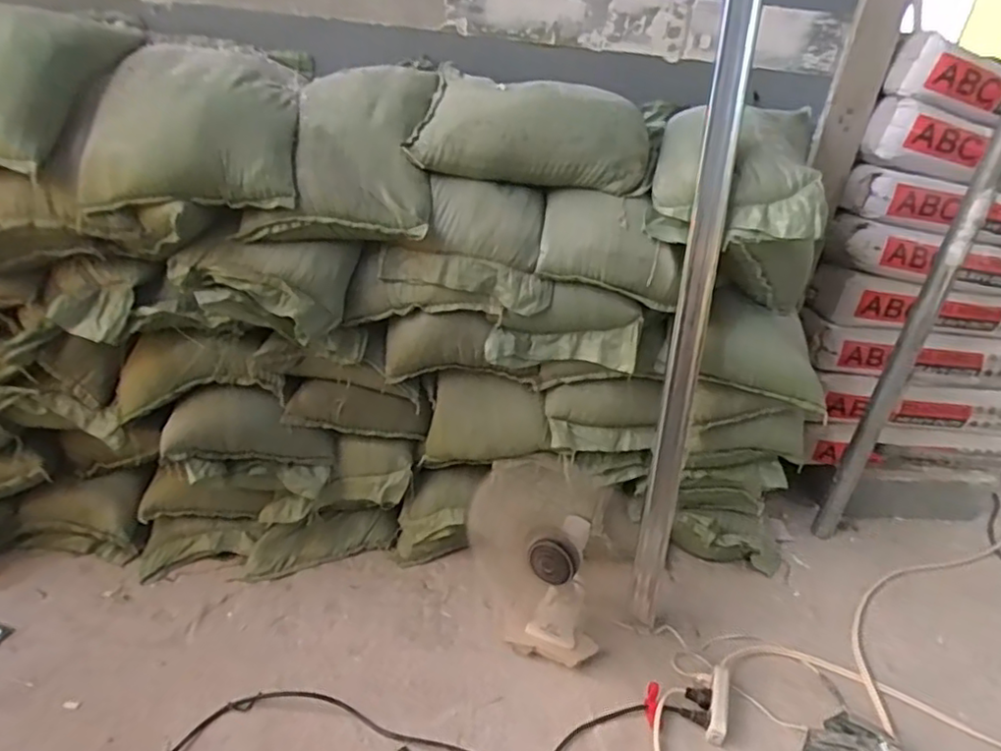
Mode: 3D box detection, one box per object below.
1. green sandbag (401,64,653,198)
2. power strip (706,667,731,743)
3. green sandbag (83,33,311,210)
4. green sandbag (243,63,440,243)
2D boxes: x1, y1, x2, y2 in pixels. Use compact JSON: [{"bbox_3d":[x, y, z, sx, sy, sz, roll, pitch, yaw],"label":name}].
[{"bbox_3d":[0.048,-0.380,0.980,0.355,0.136,0.178,2,30,-5],"label":"green sandbag"},{"bbox_3d":[0.334,0.502,0.957,0.027,0.026,0.108,13,47,14],"label":"power strip"},{"bbox_3d":[-0.433,-0.386,0.935,0.259,0.165,0.377,-1,31,-10],"label":"green sandbag"},{"bbox_3d":[-0.235,-0.356,0.979,0.254,0.193,0.312,1,30,-6],"label":"green sandbag"}]

